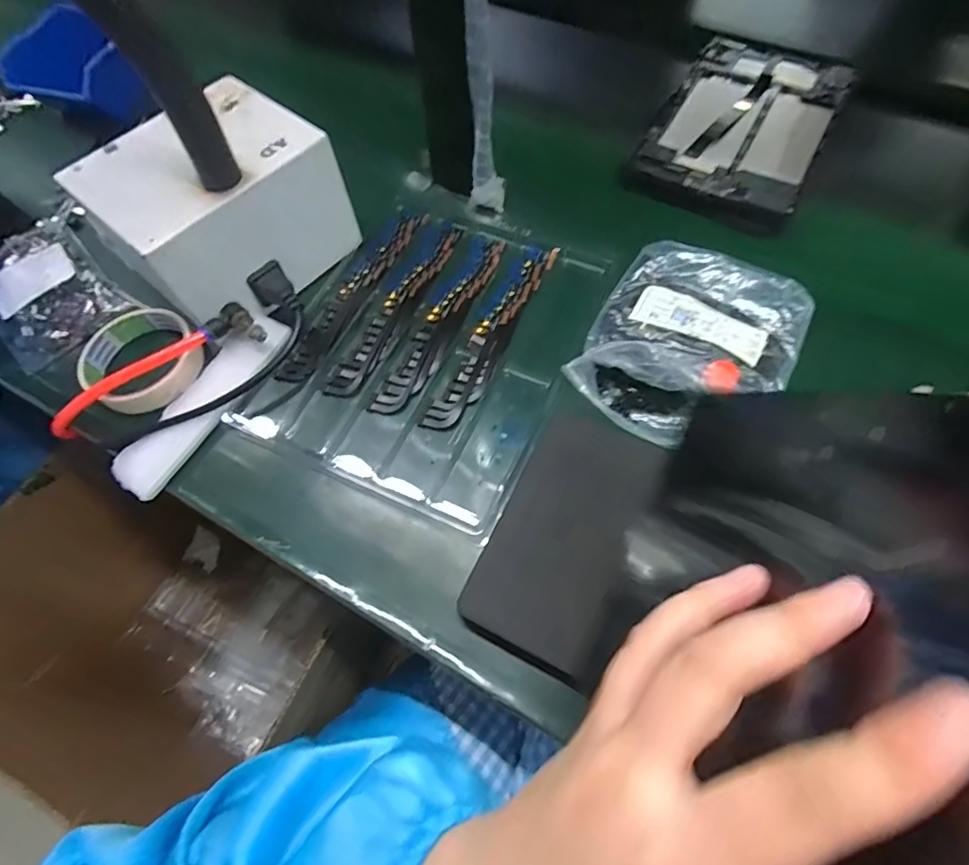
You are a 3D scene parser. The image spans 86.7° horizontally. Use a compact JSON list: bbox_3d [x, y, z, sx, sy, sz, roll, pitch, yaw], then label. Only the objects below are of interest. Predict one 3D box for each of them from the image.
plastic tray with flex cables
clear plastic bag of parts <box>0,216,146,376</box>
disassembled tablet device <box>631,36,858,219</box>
[{"bbox_3d":[-0.037,-0.081,0.412,0.208,0.022,0.272,23,66,13],"label":"plastic tray with flex cables"},{"bbox_3d":[-0.389,-0.130,0.457,0.095,0.019,0.154,-38,68,-16],"label":"clear plastic bag of parts"},{"bbox_3d":[0.251,-0.302,0.492,0.147,0.021,0.234,28,67,15],"label":"disassembled tablet device"}]

